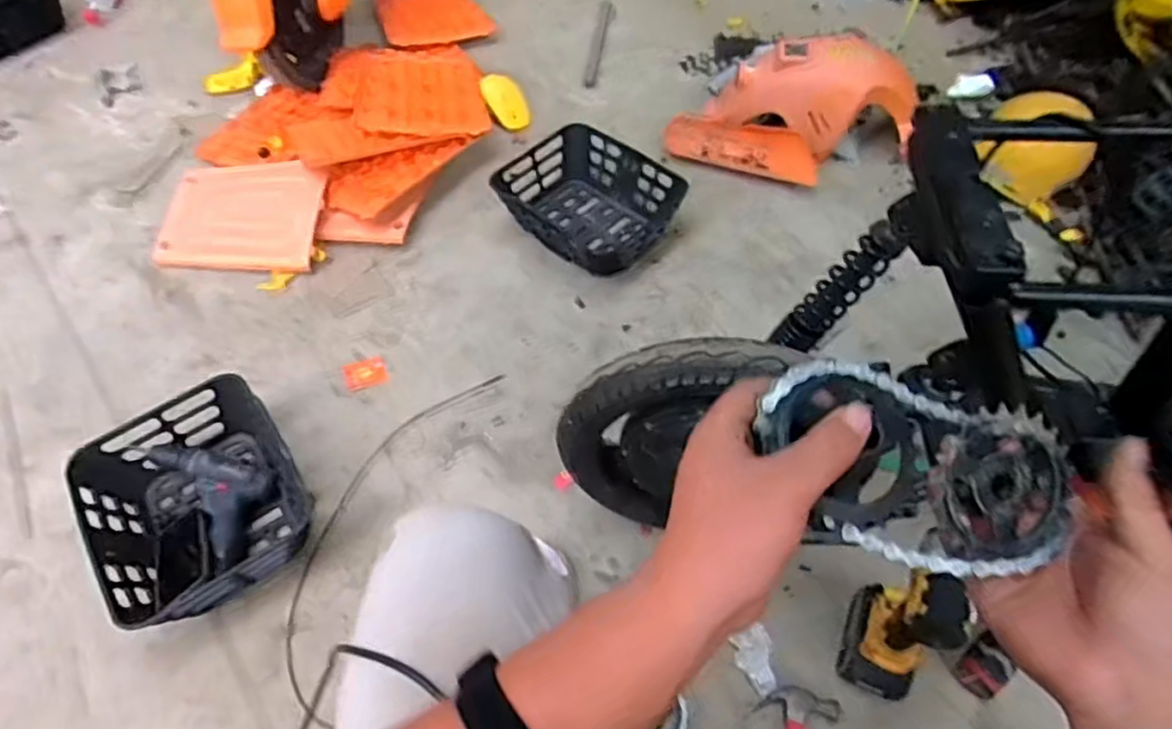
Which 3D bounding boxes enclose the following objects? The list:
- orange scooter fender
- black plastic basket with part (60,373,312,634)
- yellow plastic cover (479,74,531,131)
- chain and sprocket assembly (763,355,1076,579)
[{"bbox_3d":[0.382,-0.482,1.283,0.431,0.236,0.144,16,57,13],"label":"orange scooter fender"},{"bbox_3d":[-0.553,0.192,0.988,0.269,0.104,0.313,-34,62,-18],"label":"black plastic basket with part"},{"bbox_3d":[-0.172,-0.571,1.479,0.096,0.014,0.151,-15,74,-24],"label":"yellow plastic cover"},{"bbox_3d":[0.183,0.058,0.367,0.185,0.030,0.087,20,83,-5],"label":"chain and sprocket assembly"}]

